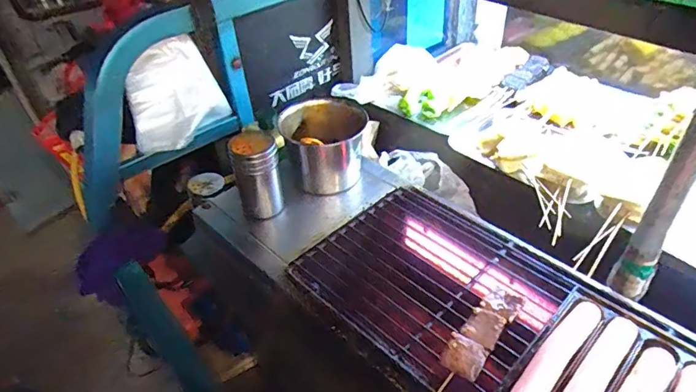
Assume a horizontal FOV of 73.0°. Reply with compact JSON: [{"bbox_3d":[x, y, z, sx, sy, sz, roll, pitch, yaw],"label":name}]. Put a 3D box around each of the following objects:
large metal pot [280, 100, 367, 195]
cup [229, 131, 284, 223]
[{"bbox_3d":[-0.031,-0.081,0.735,0.124,0.111,0.118,-2,42,2],"label":"large metal pot"},{"bbox_3d":[-0.127,-0.023,0.676,0.063,0.138,0.050,-13,43,-11],"label":"cup"}]

